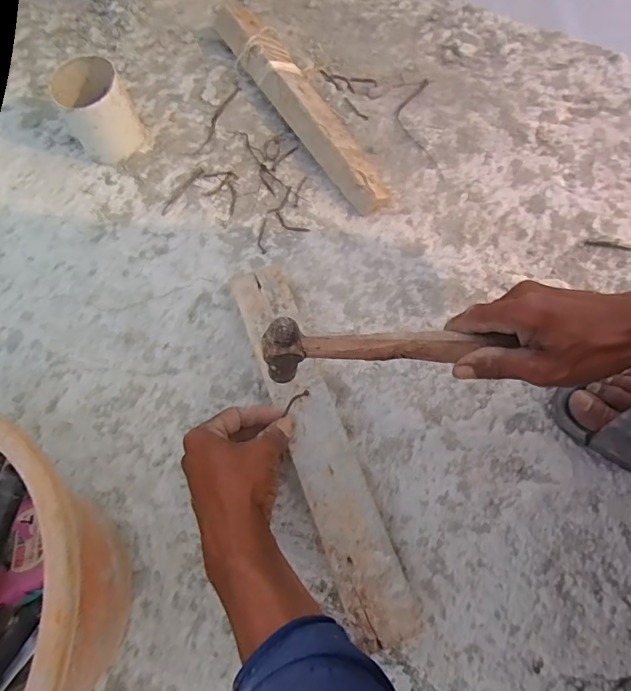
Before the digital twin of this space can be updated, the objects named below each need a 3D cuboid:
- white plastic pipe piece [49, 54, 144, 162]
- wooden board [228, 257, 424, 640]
[{"bbox_3d":[-0.241,-0.261,0.519,0.068,0.078,0.073,0,69,0],"label":"white plastic pipe piece"},{"bbox_3d":[0.003,0.082,0.435,0.060,0.036,0.348,-20,71,-7],"label":"wooden board"}]

